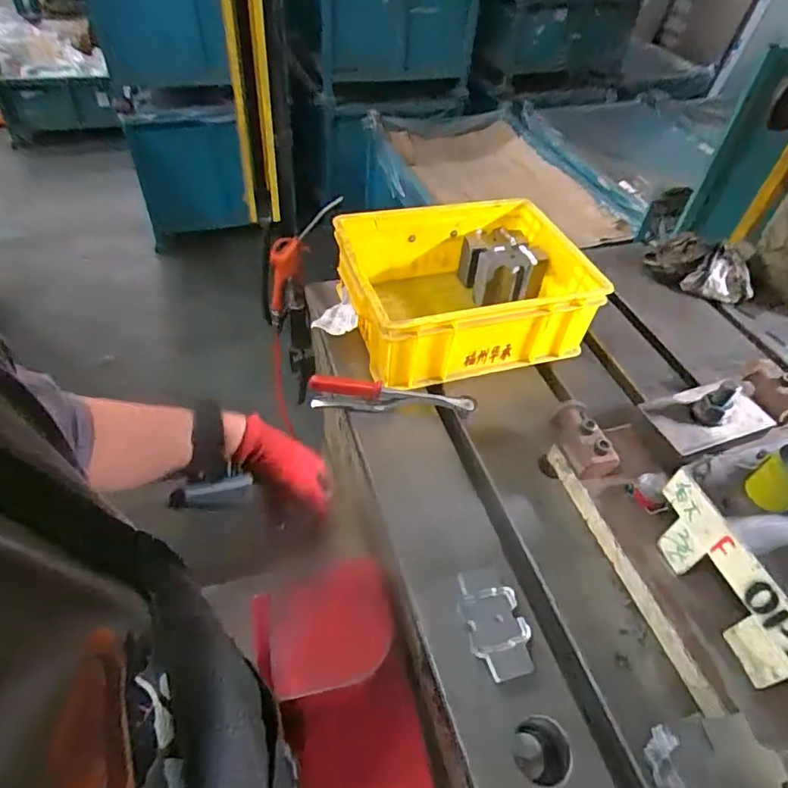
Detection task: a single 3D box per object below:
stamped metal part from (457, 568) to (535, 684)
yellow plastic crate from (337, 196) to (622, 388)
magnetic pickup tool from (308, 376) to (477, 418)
[{"bbox_3d":[0.097,0.221,0.513,0.056,0.014,0.100,-9,49,-15],"label":"stamped metal part"},{"bbox_3d":[0.096,-0.164,0.793,0.338,0.119,0.275,-10,49,-15],"label":"yellow plastic crate"},{"bbox_3d":[-0.001,-0.001,0.677,0.213,0.025,0.030,7,47,0],"label":"magnetic pickup tool"}]

